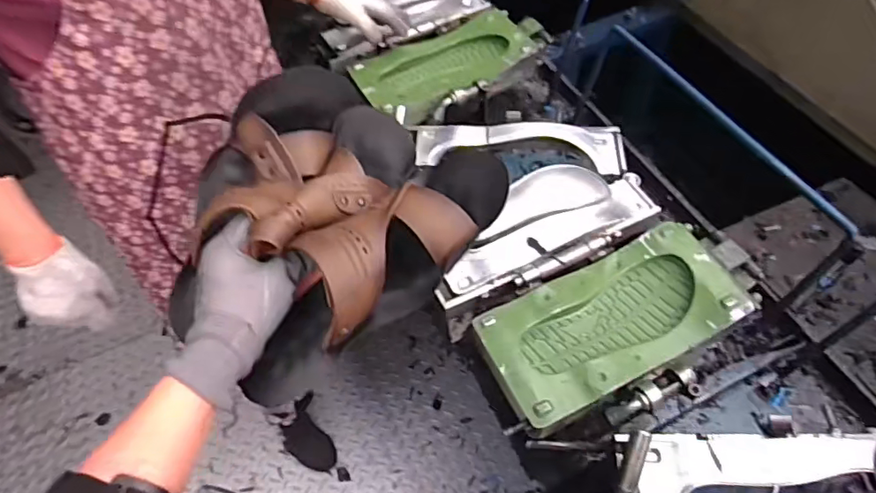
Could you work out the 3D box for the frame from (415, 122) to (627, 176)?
[{"bbox_3d":[0.142,-0.181,0.938,0.355,0.027,0.117,4,54,4],"label":"frame"}]

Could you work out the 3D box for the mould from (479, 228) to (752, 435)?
[{"bbox_3d":[0.240,0.101,0.744,0.357,0.065,0.168,-22,56,-14],"label":"mould"}]

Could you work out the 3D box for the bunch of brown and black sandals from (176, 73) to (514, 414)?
[{"bbox_3d":[-0.098,-0.037,0.470,0.239,0.113,0.219,-33,60,-20],"label":"bunch of brown and black sandals"}]

